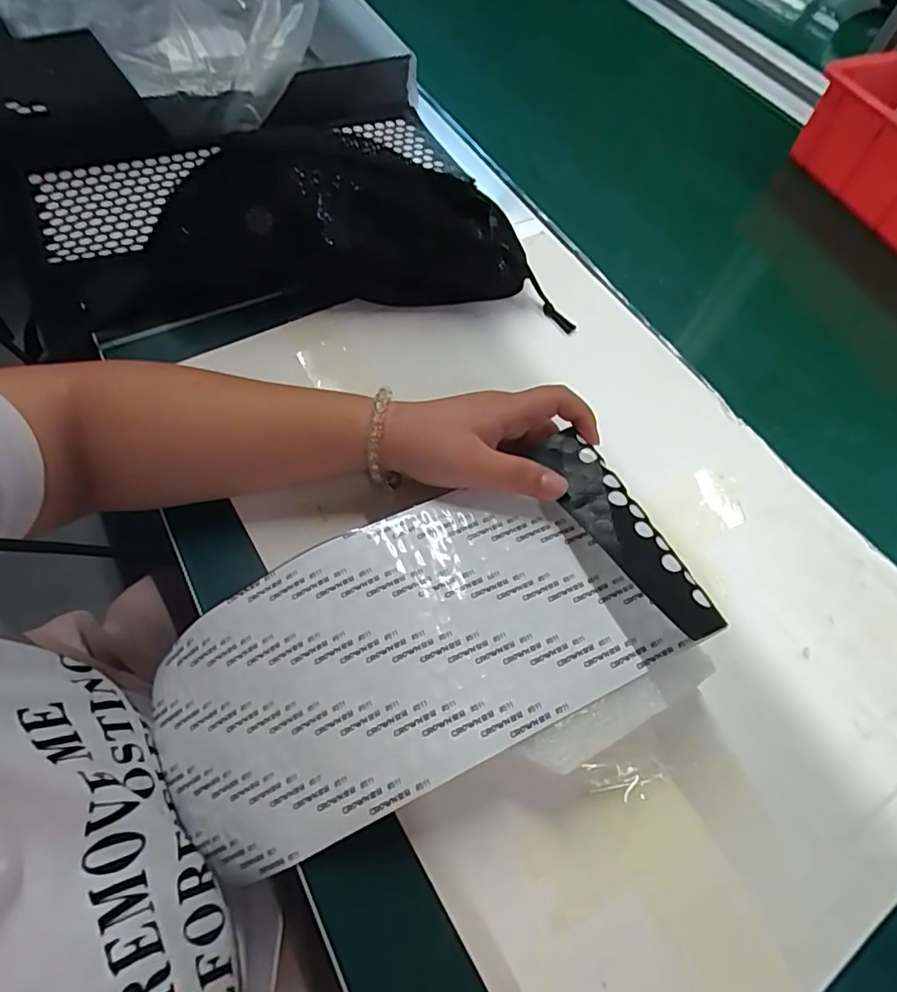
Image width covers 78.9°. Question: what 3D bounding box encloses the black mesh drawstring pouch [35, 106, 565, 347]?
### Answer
[{"bbox_3d":[-0.096,-0.189,0.414,0.359,0.107,0.116,-9,62,-8],"label":"black mesh drawstring pouch"}]

